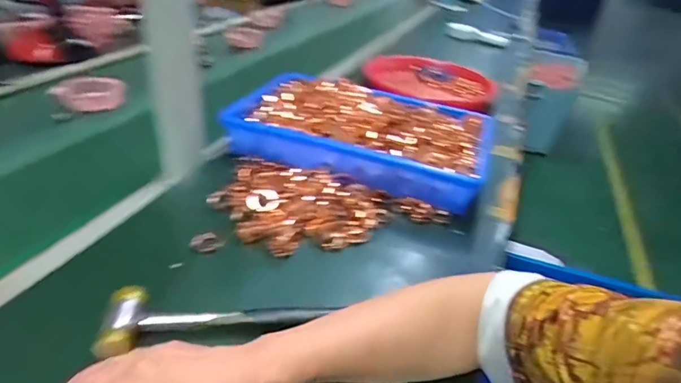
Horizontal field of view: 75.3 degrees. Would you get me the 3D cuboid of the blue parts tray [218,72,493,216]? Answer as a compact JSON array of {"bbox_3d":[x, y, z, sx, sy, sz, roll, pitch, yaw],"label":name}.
[{"bbox_3d":[0.036,-0.087,0.666,0.364,0.067,0.241,12,33,9],"label":"blue parts tray"}]

